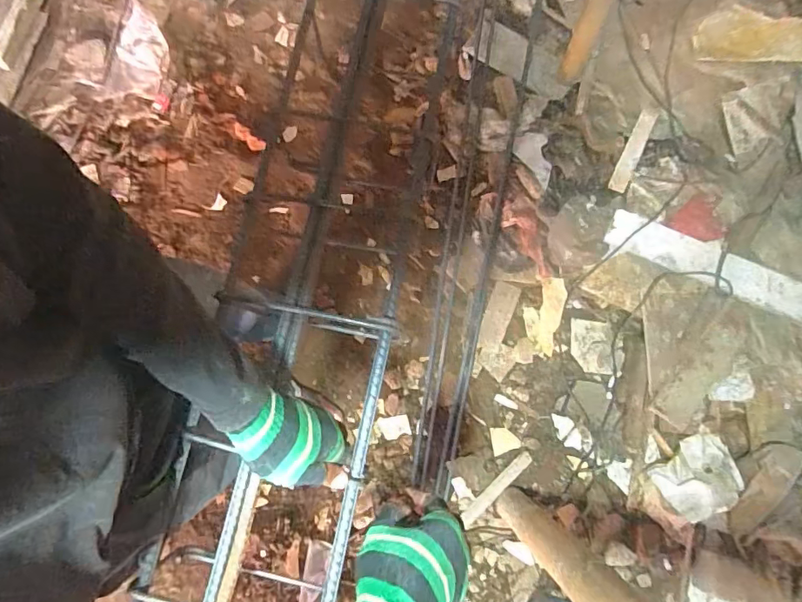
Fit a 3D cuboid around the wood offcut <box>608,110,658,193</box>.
[{"bbox_3d":[0.656,-0.425,1.379,0.048,0.016,0.263,26,81,6],"label":"wood offcut"}]

